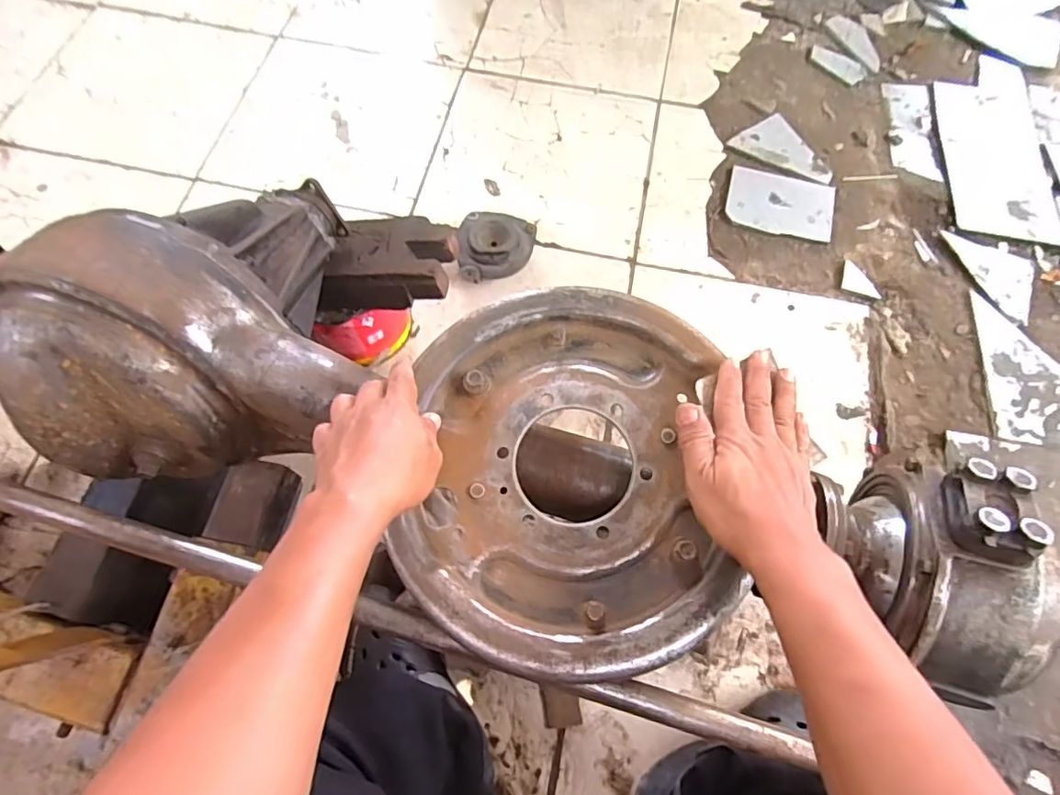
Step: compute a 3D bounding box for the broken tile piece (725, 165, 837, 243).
[{"bbox_3d":[0.471,-0.366,1.020,0.192,0.011,0.148,15,71,4],"label":"broken tile piece"}]

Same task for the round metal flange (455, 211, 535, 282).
[{"bbox_3d":[-0.057,-0.256,0.923,0.122,0.050,0.126,0,71,-1],"label":"round metal flange"}]

